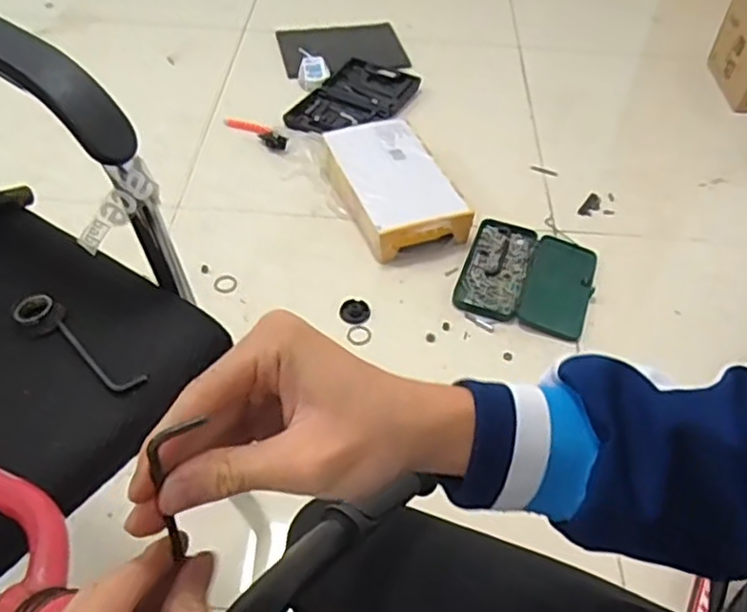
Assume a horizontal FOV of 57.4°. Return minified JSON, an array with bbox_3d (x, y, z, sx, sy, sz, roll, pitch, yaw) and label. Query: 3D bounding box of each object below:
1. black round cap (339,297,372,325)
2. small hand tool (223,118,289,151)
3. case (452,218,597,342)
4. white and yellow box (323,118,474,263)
[{"bbox_3d":[-0.035,0.009,1.271,0.055,0.008,0.050,2,48,-2],"label":"black round cap"},{"bbox_3d":[-0.277,-0.407,1.600,0.173,0.032,0.039,26,52,19],"label":"small hand tool"},{"bbox_3d":[0.304,-0.056,1.346,0.247,0.025,0.261,17,49,12],"label":"case"},{"bbox_3d":[0.044,-0.256,1.443,0.209,0.098,0.340,-16,52,-18],"label":"white and yellow box"}]

